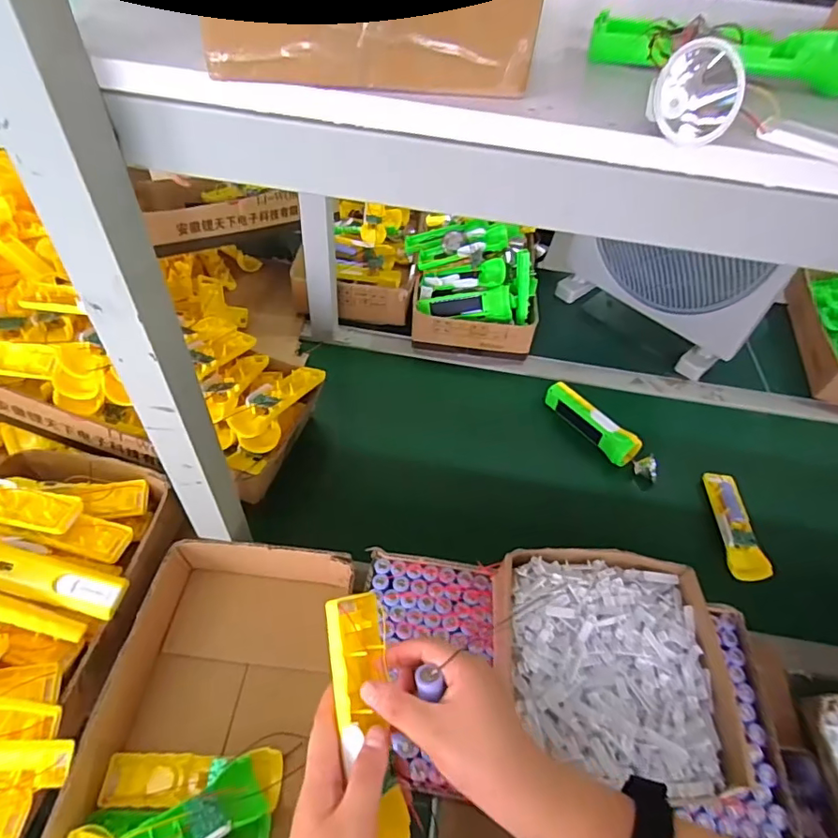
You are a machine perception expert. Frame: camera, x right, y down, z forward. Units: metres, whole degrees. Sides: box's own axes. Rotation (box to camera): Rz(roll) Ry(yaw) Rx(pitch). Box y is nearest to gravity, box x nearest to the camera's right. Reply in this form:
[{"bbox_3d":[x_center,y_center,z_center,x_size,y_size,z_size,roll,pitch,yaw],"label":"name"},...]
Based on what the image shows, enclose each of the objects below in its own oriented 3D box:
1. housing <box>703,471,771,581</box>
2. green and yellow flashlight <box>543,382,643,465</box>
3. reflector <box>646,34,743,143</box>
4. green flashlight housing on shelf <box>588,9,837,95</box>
[{"bbox_3d":[0.443,0.147,0.743,0.045,0.032,0.170,4,50,-2],"label":"housing"},{"bbox_3d":[0.273,-0.001,0.831,0.040,0.042,0.169,-26,56,-24],"label":"green and yellow flashlight"},{"bbox_3d":[0.137,-0.160,0.259,0.042,0.043,0.032,17,51,10],"label":"reflector"},{"bbox_3d":[0.189,-0.225,0.320,0.164,0.027,0.057,5,50,0],"label":"green flashlight housing on shelf"}]

